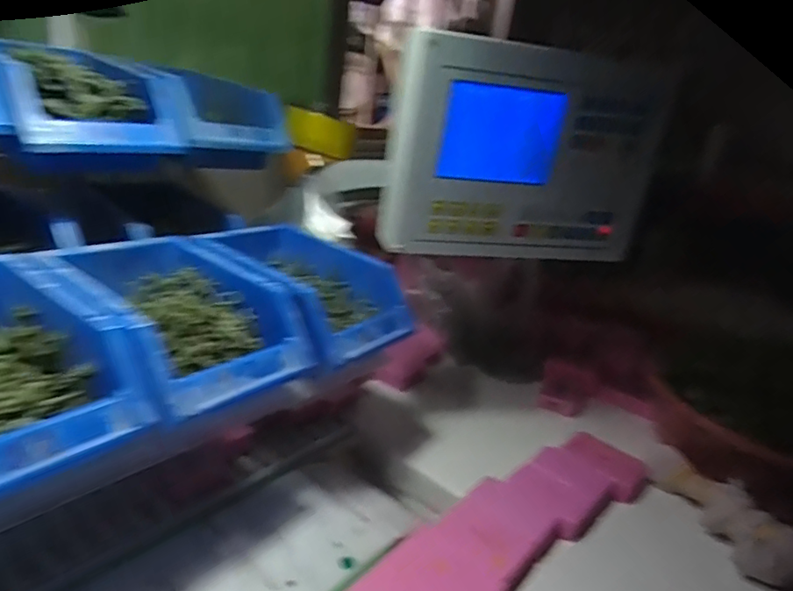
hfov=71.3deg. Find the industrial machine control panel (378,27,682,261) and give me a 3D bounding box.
[{"bbox_3d":[0.126,-0.124,0.510,0.251,0.179,0.065,3,22,-15],"label":"industrial machine control panel"}]

